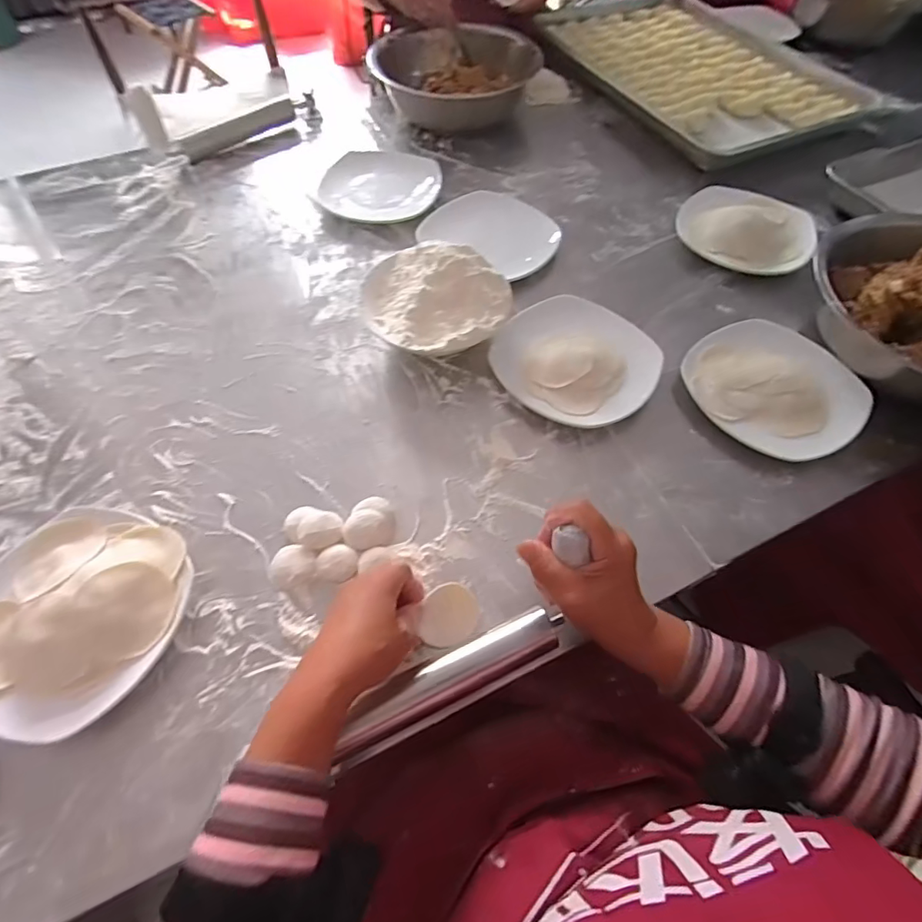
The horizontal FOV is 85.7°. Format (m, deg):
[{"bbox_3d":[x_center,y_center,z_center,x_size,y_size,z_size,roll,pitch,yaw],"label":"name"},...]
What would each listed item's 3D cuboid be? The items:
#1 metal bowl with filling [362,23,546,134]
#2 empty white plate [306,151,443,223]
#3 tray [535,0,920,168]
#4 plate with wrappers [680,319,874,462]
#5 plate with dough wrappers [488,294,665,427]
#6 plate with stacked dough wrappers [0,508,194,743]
[{"bbox_3d":[-0.001,-0.672,0.881,0.248,0.100,0.227,1,58,-1],"label":"metal bowl with filling"},{"bbox_3d":[-0.122,-0.420,0.755,0.178,0.039,0.138,9,58,4],"label":"empty white plate"},{"bbox_3d":[0.454,-0.776,0.983,0.455,0.064,0.630,-24,61,-16],"label":"tray"},{"bbox_3d":[0.359,-0.088,0.569,0.184,0.035,0.182,1,58,-1],"label":"plate with wrappers"},{"bbox_3d":[0.134,-0.118,0.572,0.171,0.044,0.157,36,64,19],"label":"plate with dough wrappers"},{"bbox_3d":[-0.336,0.123,0.416,0.188,0.039,0.177,10,58,5],"label":"plate with stacked dough wrappers"}]

